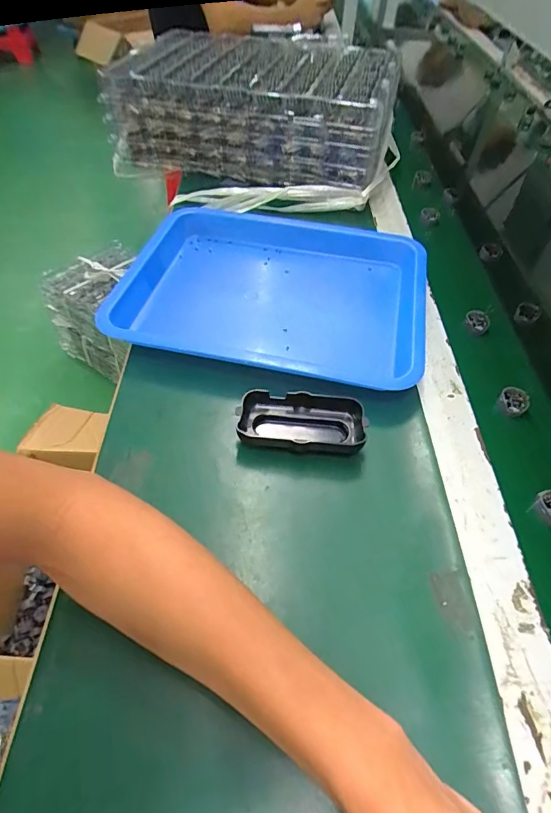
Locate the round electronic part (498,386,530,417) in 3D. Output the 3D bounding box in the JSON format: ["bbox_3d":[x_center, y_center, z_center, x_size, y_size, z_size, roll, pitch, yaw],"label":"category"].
[{"bbox_3d":[0.236,-0.005,0.437,0.026,0.013,0.027,1,51,-2],"label":"round electronic part"}]

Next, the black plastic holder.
[{"bbox_3d":[0.023,0.015,0.393,0.109,0.024,0.055,3,51,0],"label":"black plastic holder"}]

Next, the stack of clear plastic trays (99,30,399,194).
[{"bbox_3d":[-0.028,-0.476,0.712,0.418,0.128,0.314,15,52,9],"label":"stack of clear plastic trays"}]

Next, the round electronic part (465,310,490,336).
[{"bbox_3d":[0.234,-0.098,0.511,0.026,0.014,0.027,1,51,-2],"label":"round electronic part"}]

